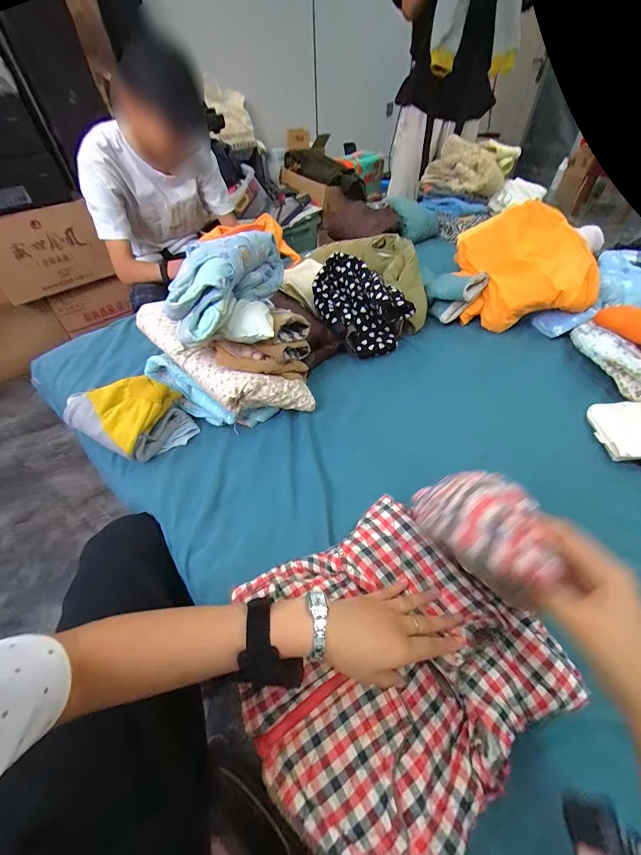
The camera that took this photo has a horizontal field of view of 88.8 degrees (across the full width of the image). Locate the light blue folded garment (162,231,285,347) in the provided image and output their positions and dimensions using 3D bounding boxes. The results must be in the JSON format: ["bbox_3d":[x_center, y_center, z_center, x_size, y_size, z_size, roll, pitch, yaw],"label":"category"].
[{"bbox_3d":[-0.162,-0.274,0.592,0.090,0.102,0.324,13,49,14],"label":"light blue folded garment"}]

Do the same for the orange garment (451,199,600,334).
[{"bbox_3d":[0.529,-0.416,0.858,0.291,0.211,0.253,1,47,4],"label":"orange garment"}]

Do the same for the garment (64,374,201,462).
[{"bbox_3d":[-0.352,-0.016,0.617,0.172,0.105,0.143,22,52,21],"label":"garment"}]

